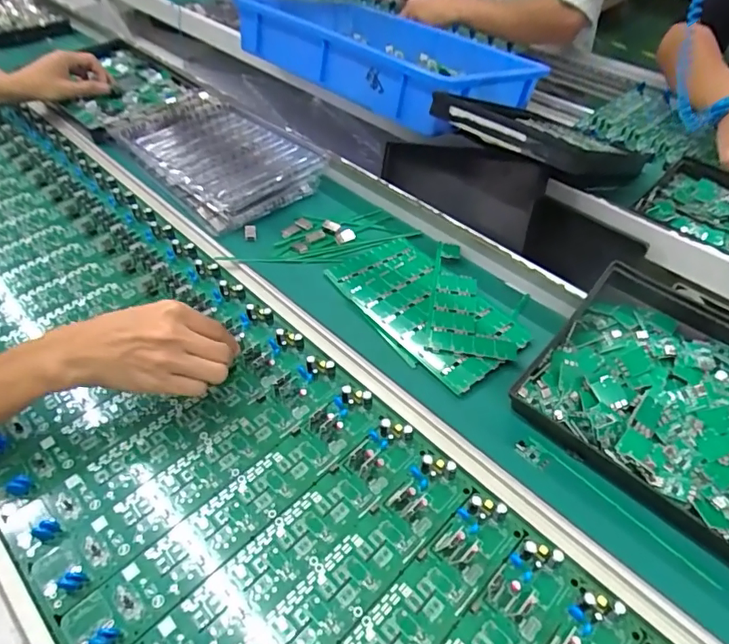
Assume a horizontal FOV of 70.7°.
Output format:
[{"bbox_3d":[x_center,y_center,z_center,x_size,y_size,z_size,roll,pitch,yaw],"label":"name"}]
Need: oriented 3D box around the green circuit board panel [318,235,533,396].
[{"bbox_3d":[0.061,-0.019,0.532,0.103,0.016,0.205,-30,55,-26],"label":"green circuit board panel"}]

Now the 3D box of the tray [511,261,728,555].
[{"bbox_3d":[0.270,0.065,0.416,0.236,0.045,0.181,36,68,25],"label":"tray"}]

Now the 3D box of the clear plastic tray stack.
[{"bbox_3d":[-0.204,-0.228,0.689,0.166,0.045,0.294,-34,57,-29],"label":"clear plastic tray stack"}]

